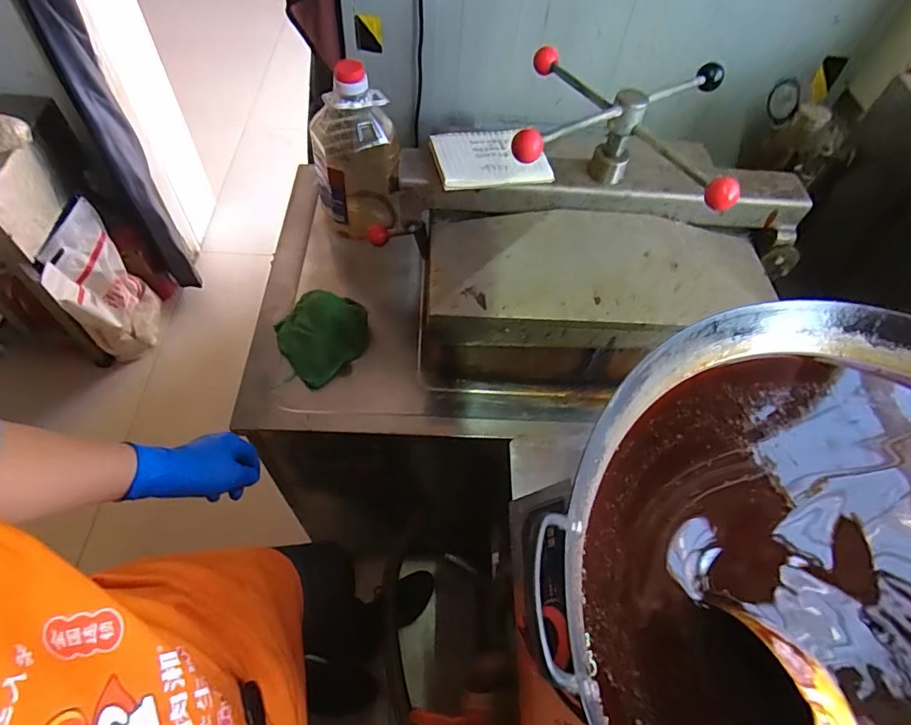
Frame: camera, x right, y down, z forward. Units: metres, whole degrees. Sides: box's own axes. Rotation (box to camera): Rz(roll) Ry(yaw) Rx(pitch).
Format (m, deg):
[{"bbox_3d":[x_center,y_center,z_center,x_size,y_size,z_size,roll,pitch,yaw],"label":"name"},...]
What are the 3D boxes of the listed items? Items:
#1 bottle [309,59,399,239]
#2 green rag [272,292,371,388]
[{"bbox_3d":[-0.160,-0.336,0.814,0.129,0.267,0.112,-4,58,-8],"label":"bottle"},{"bbox_3d":[-0.193,-0.044,0.742,0.118,0.062,0.116,-33,66,-23],"label":"green rag"}]

